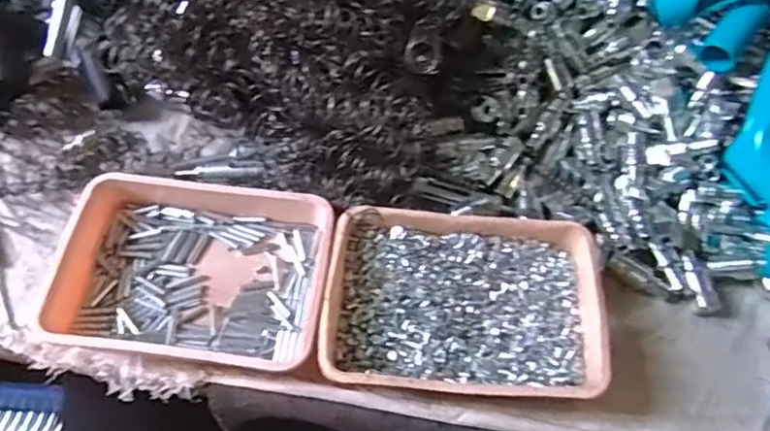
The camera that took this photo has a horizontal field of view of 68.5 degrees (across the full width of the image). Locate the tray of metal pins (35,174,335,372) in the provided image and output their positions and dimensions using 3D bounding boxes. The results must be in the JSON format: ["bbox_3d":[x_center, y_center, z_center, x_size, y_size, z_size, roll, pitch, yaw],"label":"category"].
[{"bbox_3d":[-0.143,0.035,0.438,0.196,0.040,0.144,7,62,1],"label":"tray of metal pins"}]

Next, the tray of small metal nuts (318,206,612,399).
[{"bbox_3d":[0.059,0.065,0.430,0.203,0.035,0.138,4,62,0],"label":"tray of small metal nuts"}]

